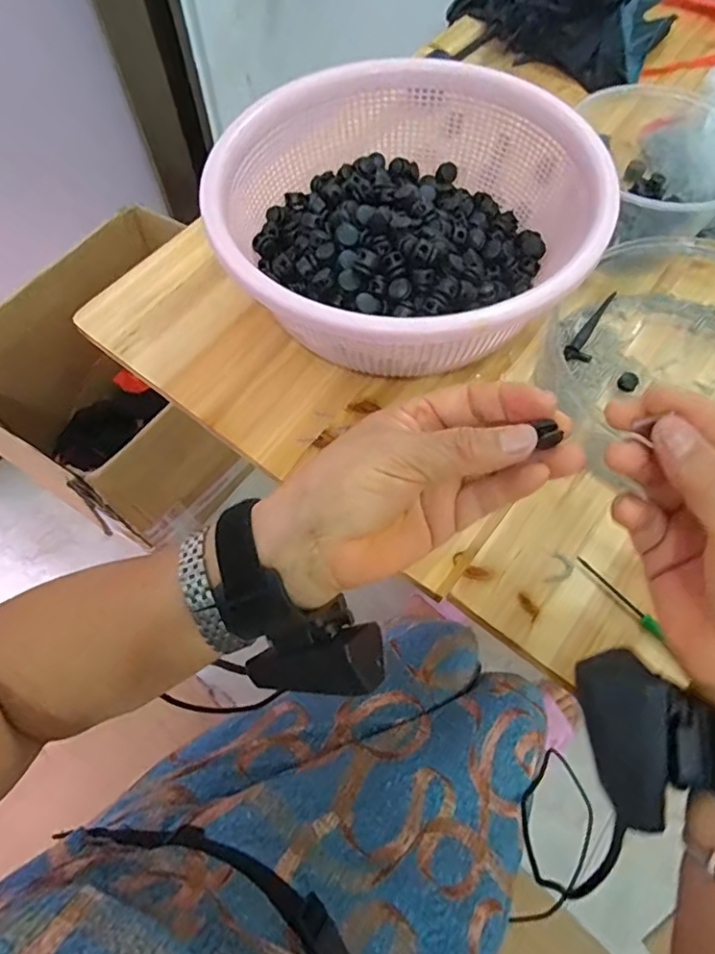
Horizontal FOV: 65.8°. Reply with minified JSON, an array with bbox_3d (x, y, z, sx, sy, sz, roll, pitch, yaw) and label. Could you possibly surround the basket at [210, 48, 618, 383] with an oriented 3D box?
[{"bbox_3d":[0.037,-0.234,0.445,0.309,0.115,0.325,0,63,1],"label":"basket"}]

